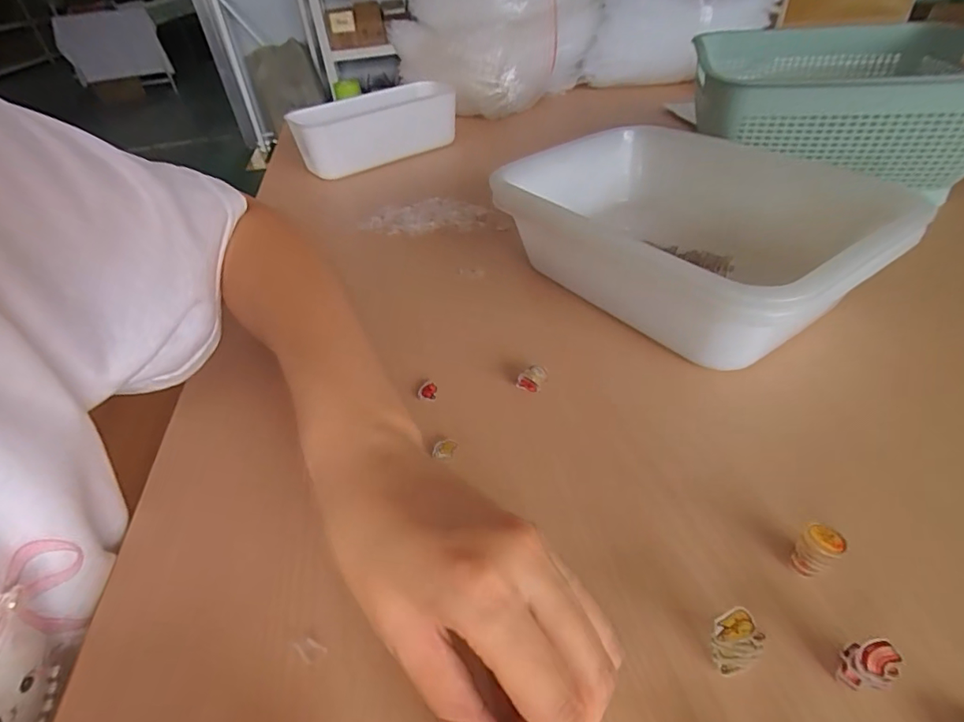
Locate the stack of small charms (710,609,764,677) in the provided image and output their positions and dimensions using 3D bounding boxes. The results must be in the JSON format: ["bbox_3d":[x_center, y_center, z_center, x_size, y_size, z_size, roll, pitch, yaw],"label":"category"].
[{"bbox_3d":[0.094,0.106,0.188,0.016,0.023,0.016,27,50,33],"label":"stack of small charms"}]

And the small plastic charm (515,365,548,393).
[{"bbox_3d":[0.031,0.011,0.313,0.016,0.014,0.012,19,46,27],"label":"small plastic charm"}]

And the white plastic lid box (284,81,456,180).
[{"bbox_3d":[-0.133,-0.297,0.639,0.210,0.067,0.082,-25,43,-21],"label":"white plastic lid box"}]

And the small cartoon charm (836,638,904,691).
[{"bbox_3d":[0.139,0.110,0.180,0.015,0.019,0.011,-5,40,2],"label":"small cartoon charm"}]

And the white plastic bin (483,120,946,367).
[{"bbox_3d":[0.140,-0.089,0.364,0.181,0.078,0.246,-30,45,-26],"label":"white plastic bin"}]

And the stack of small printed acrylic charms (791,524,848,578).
[{"bbox_3d":[0.140,0.081,0.210,0.011,0.026,0.014,-29,45,-25],"label":"stack of small printed acrylic charms"}]

